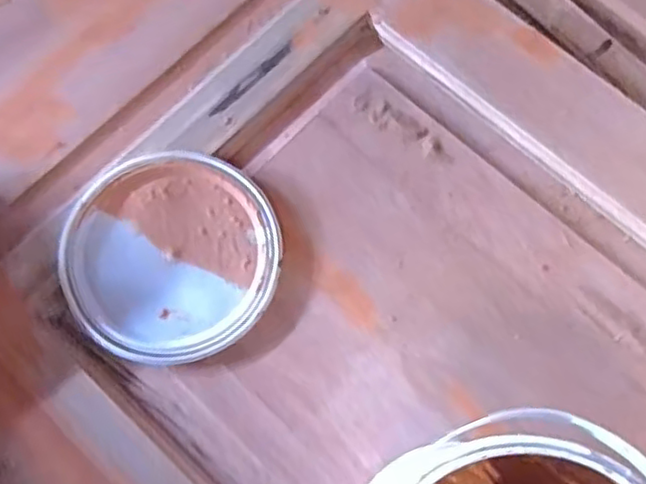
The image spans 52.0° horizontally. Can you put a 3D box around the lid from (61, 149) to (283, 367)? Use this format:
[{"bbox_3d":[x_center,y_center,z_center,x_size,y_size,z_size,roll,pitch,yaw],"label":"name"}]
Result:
[{"bbox_3d":[-0.125,0.009,0.549,0.170,0.010,0.173,0,72,-1],"label":"lid"}]

